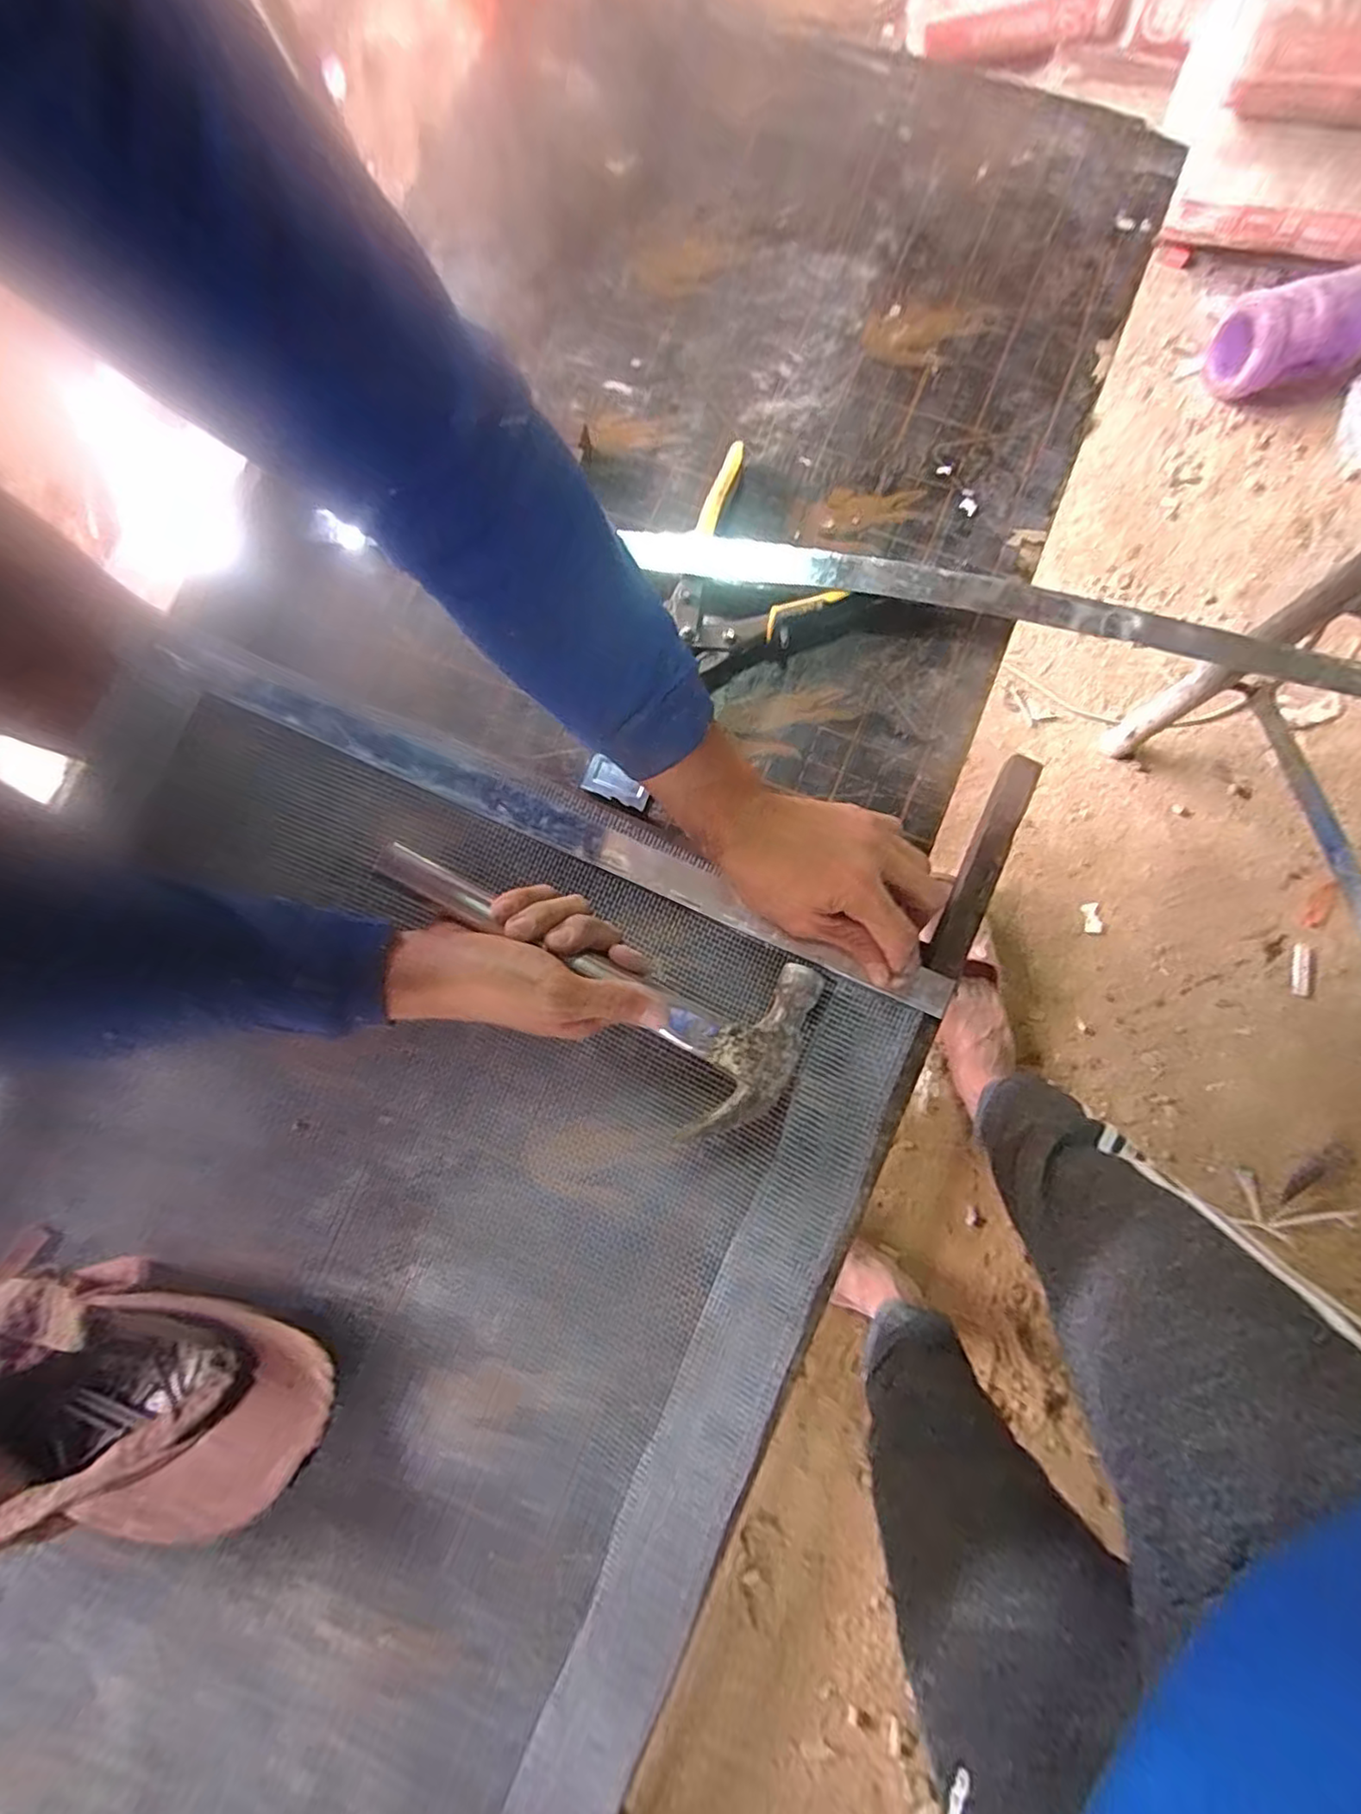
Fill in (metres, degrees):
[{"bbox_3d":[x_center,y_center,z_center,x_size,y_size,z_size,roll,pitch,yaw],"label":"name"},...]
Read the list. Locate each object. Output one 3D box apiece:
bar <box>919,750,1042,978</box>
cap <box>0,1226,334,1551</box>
[{"bbox_3d":[0.207,-0.028,0.444,0.027,0.018,0.161,27,83,7],"label":"bar"},{"bbox_3d":[-0.366,0.306,0.411,0.273,0.069,0.148,7,83,4],"label":"cap"}]

